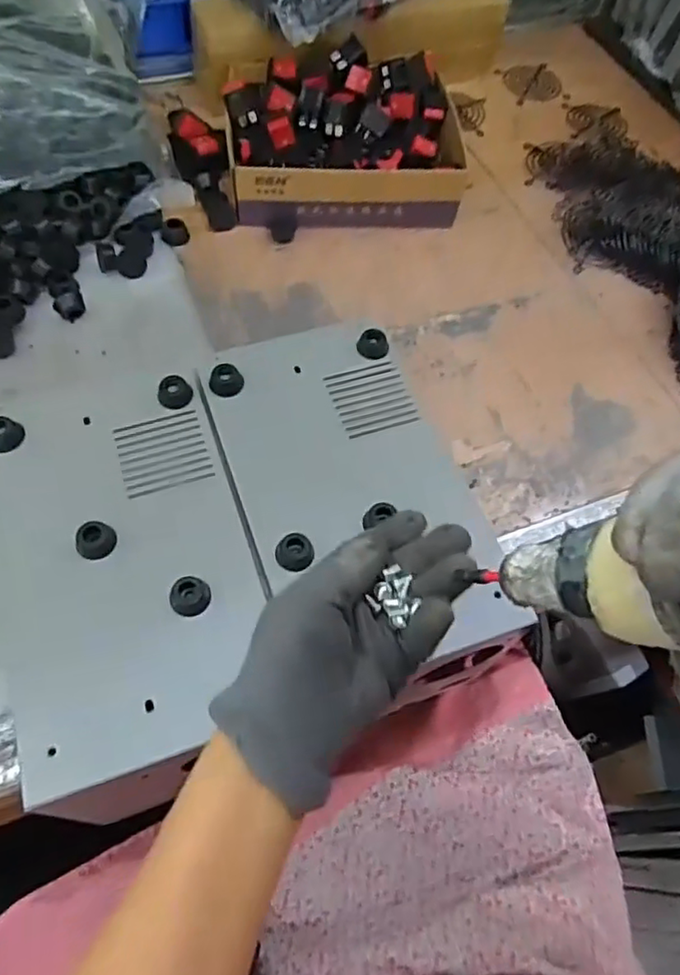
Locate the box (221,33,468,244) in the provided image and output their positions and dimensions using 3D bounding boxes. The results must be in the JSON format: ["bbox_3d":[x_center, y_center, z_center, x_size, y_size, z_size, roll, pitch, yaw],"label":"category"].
[{"bbox_3d":[0.003,-0.326,0.593,0.206,0.074,0.171,-7,63,-7],"label":"box"}]

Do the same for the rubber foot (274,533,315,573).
[{"bbox_3d":[-0.029,0.042,0.413,0.024,0.013,0.022,1,62,-3],"label":"rubber foot"}]

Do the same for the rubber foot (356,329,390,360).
[{"bbox_3d":[0.026,-0.111,0.502,0.024,0.015,0.021,13,62,3],"label":"rubber foot"}]

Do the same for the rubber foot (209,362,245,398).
[{"bbox_3d":[-0.084,-0.078,0.472,0.023,0.017,0.021,1,62,-3],"label":"rubber foot"}]

